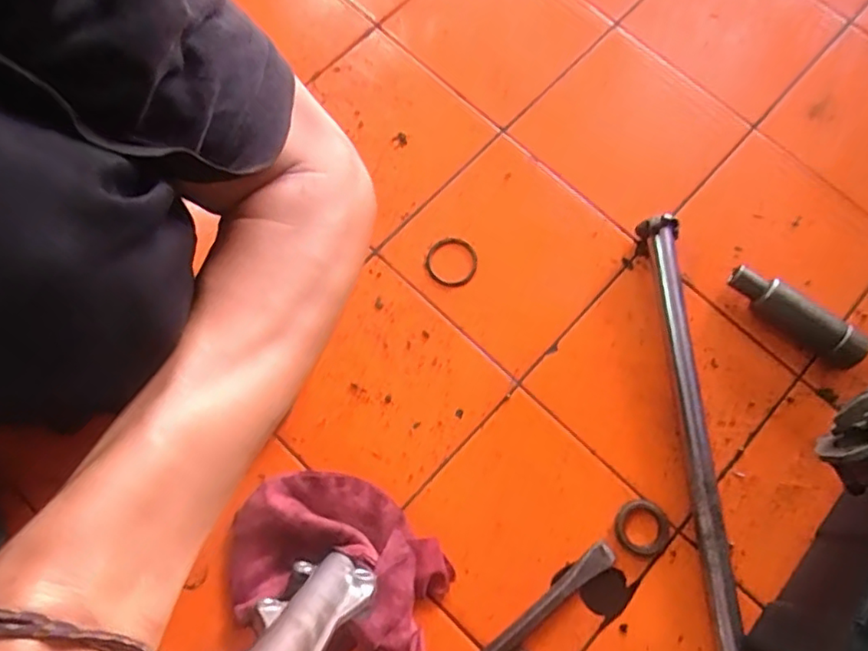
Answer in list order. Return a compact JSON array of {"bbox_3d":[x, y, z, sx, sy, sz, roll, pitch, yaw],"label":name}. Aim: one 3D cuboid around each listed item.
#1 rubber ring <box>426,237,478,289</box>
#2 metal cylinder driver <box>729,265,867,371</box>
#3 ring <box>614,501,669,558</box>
[{"bbox_3d":[0.018,-0.066,0.619,0.053,0.004,0.052,1,83,-5],"label":"rubber ring"},{"bbox_3d":[0.365,-0.007,0.599,0.143,0.042,0.033,32,76,8],"label":"metal cylinder driver"},{"bbox_3d":[0.195,0.189,0.552,0.050,0.004,0.048,0,74,0],"label":"ring"}]

